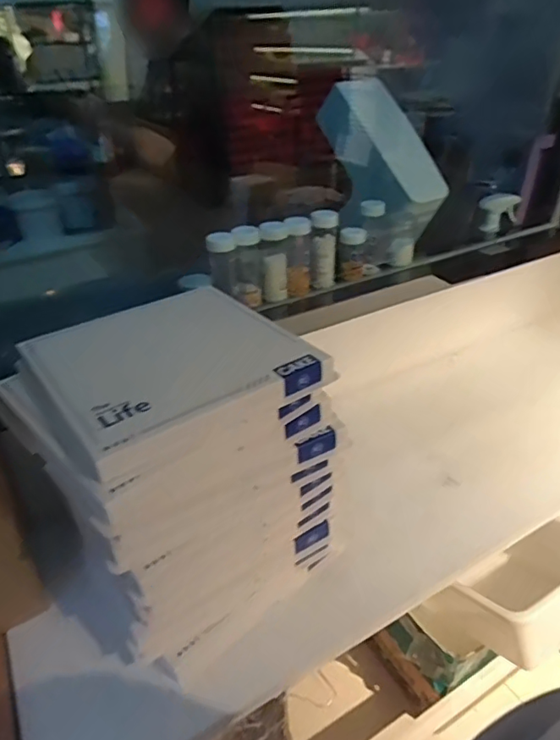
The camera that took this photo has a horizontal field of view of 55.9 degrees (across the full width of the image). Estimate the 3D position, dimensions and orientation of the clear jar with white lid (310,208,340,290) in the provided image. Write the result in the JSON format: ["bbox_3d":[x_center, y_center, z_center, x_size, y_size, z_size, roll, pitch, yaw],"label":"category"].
[{"bbox_3d":[0.079,-0.214,0.947,0.044,0.137,0.044,-1,33,1],"label":"clear jar with white lid"}]

